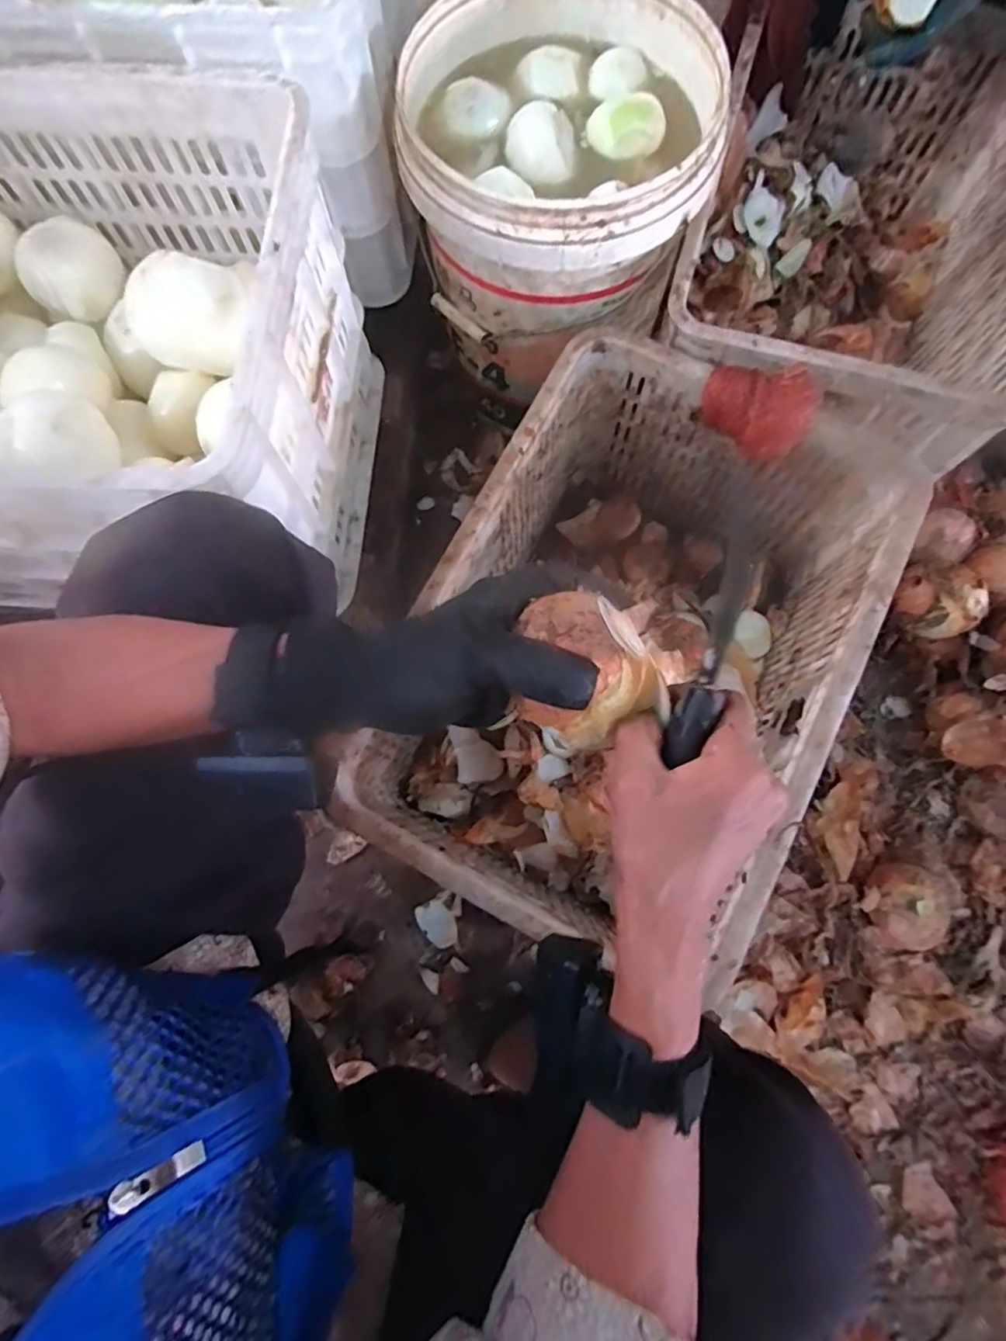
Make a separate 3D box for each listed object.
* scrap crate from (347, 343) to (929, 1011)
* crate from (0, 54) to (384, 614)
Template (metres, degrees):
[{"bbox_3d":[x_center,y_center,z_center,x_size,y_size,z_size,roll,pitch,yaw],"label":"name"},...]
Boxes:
[{"bbox_3d":[0.119,-0.009,0.637,0.351,0.264,0.511,27,78,6],"label":"scrap crate"},{"bbox_3d":[-0.413,-0.262,0.551,0.525,0.276,0.351,1,77,1],"label":"crate"}]

